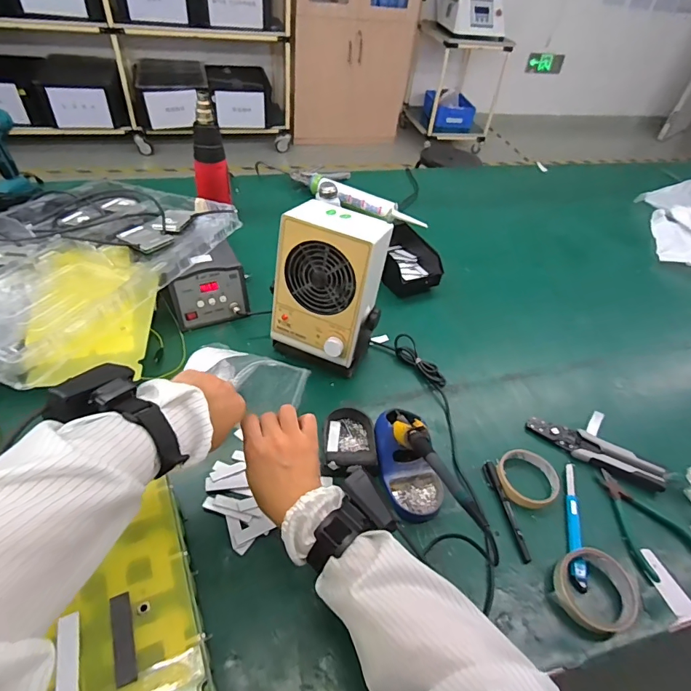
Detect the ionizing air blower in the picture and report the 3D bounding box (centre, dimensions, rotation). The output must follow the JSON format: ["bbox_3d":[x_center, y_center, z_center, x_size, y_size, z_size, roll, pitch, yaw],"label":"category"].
[{"bbox_3d":[-0.024,-0.081,0.698,0.152,0.248,0.135,23,47,15],"label":"ionizing air blower"}]

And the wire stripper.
[{"bbox_3d":[0.385,0.161,0.679,0.199,0.017,0.049,27,48,18],"label":"wire stripper"}]

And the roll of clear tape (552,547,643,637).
[{"bbox_3d":[0.303,0.293,0.525,0.092,0.024,0.092,4,45,-4],"label":"roll of clear tape"}]

